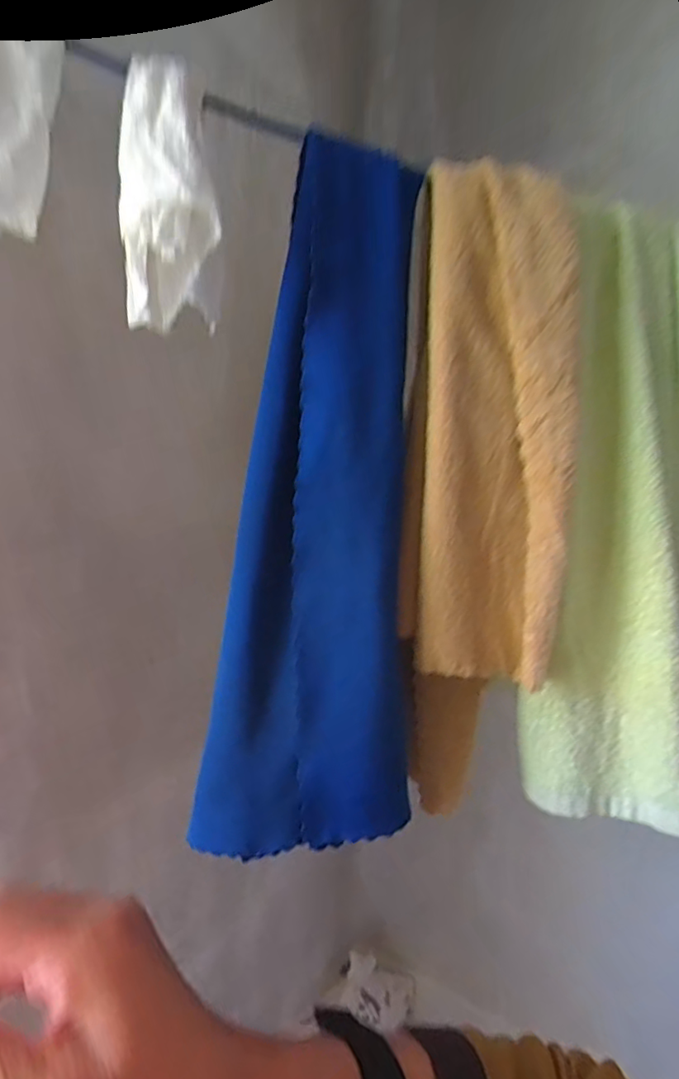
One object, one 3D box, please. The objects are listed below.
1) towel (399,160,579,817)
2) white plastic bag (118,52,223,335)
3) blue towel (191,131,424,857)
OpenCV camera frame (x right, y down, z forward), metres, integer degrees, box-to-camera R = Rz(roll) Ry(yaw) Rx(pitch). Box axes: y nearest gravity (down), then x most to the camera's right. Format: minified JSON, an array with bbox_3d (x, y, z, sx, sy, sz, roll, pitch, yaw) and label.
[{"bbox_3d":[0.089,-0.019,0.347,0.096,0.370,0.046,3,6,6],"label":"towel"},{"bbox_3d":[-0.089,-0.180,0.299,0.051,0.115,0.061,0,7,-14],"label":"white plastic bag"},{"bbox_3d":[-0.012,-0.020,0.318,0.116,0.375,0.049,0,7,-14],"label":"blue towel"}]

